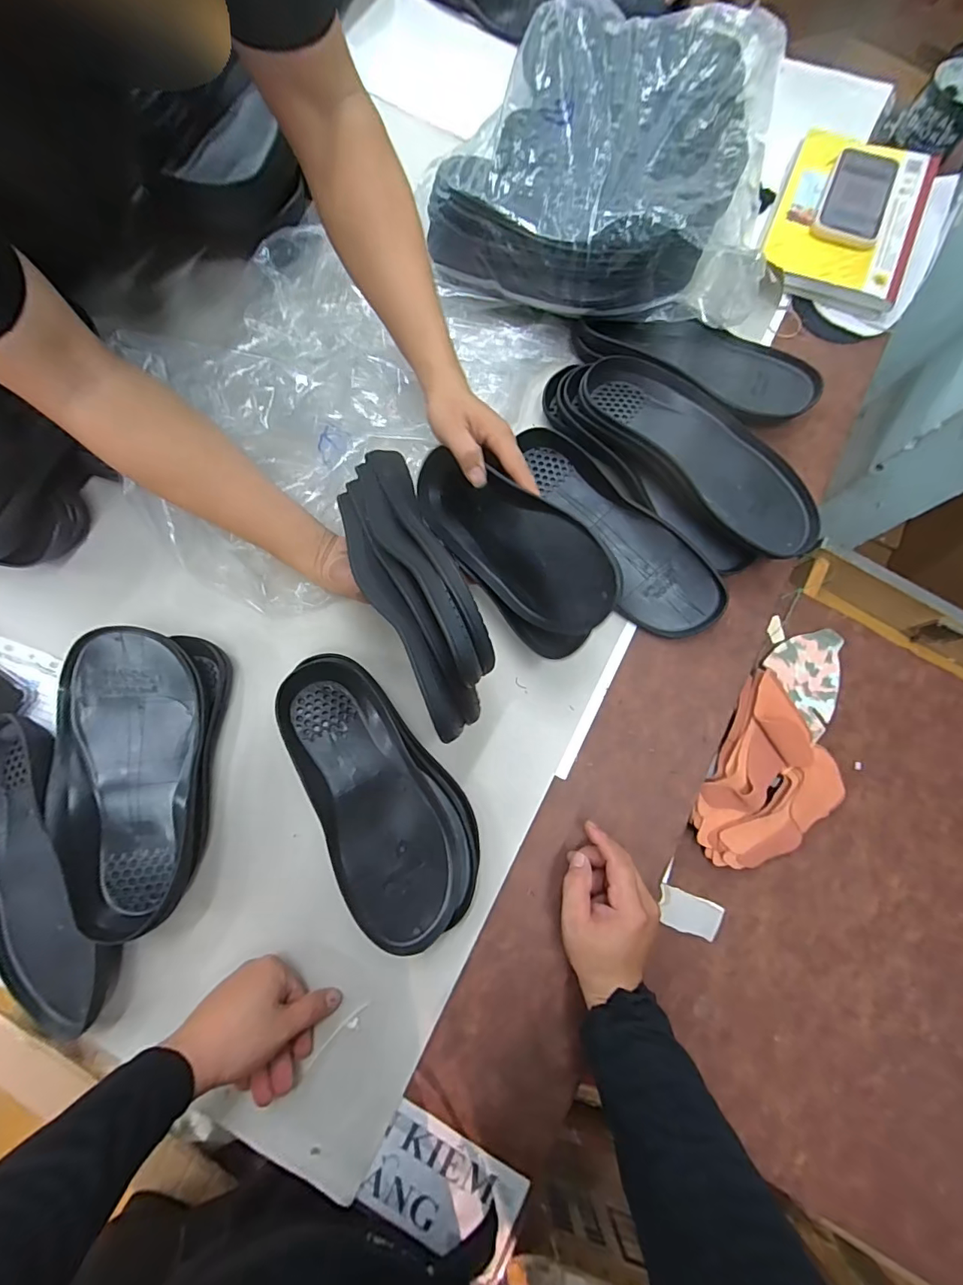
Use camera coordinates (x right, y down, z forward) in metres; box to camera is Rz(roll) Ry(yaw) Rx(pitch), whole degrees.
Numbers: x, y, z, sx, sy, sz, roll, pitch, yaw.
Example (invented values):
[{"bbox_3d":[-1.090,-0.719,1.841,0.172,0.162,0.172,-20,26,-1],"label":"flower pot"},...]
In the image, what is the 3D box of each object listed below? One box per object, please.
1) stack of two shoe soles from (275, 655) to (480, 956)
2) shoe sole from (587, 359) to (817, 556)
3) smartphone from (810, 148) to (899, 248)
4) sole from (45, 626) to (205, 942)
[{"bbox_3d":[-0.095,0.137,0.449,0.124,0.057,0.272,-28,80,-8],"label":"stack of two shoe soles"},{"bbox_3d":[0.232,-0.203,0.508,0.099,0.027,0.292,-41,80,-6],"label":"shoe sole"},{"bbox_3d":[0.473,-0.562,0.602,0.077,0.010,0.145,22,83,9],"label":"smartphone"},{"bbox_3d":[-0.303,0.114,0.429,0.121,0.059,0.259,-9,86,-6],"label":"sole"}]

